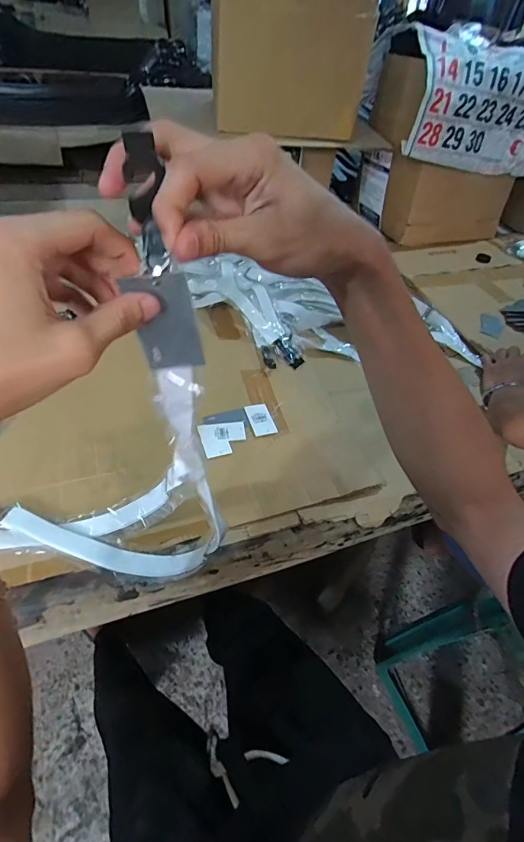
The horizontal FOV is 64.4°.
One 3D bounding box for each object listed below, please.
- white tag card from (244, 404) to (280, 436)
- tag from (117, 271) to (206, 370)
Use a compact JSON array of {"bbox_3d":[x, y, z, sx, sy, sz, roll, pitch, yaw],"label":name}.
[{"bbox_3d":[-0.002,-0.003,0.704,0.039,0.005,0.070,-10,50,-15],"label":"white tag card"},{"bbox_3d":[-0.058,-0.057,0.251,0.037,0.066,0.004,0,50,4],"label":"tag"}]

